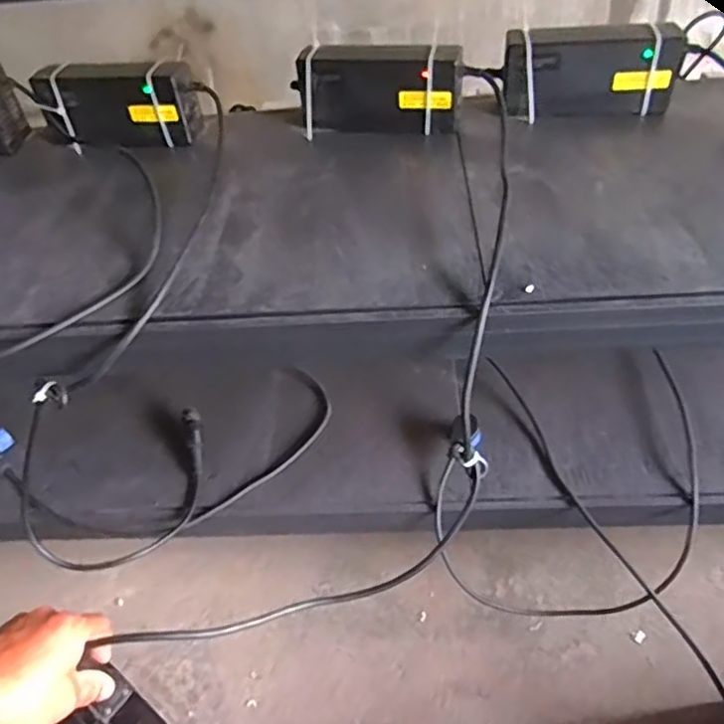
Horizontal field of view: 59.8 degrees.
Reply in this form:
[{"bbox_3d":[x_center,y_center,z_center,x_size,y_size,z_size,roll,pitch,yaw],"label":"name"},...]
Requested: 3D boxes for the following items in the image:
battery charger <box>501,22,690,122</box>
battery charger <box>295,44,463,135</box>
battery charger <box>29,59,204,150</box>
[{"bbox_3d":[0.246,-0.312,0.682,0.177,0.084,0.042,-3,47,4],"label":"battery charger"},{"bbox_3d":[0.016,-0.298,0.696,0.183,0.080,0.045,2,48,9],"label":"battery charger"},{"bbox_3d":[-0.280,-0.295,0.729,0.181,0.083,0.060,2,48,9],"label":"battery charger"}]

